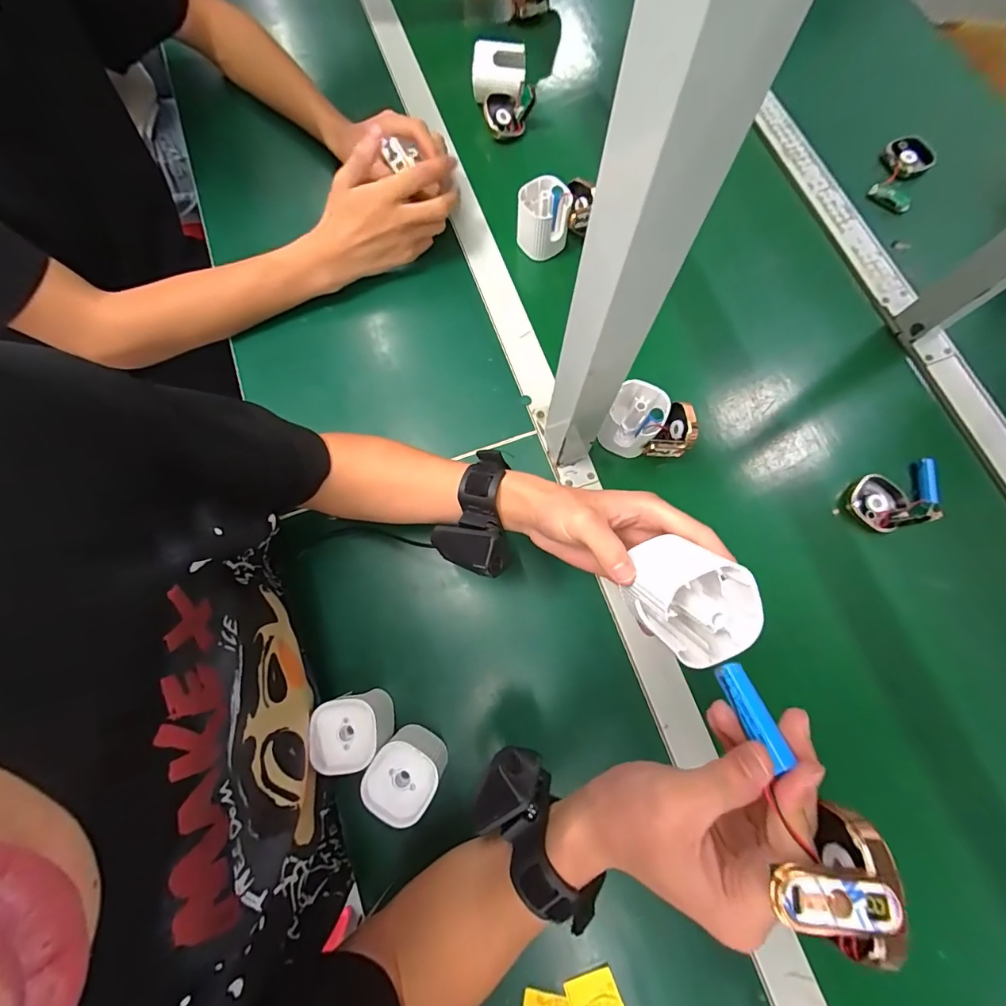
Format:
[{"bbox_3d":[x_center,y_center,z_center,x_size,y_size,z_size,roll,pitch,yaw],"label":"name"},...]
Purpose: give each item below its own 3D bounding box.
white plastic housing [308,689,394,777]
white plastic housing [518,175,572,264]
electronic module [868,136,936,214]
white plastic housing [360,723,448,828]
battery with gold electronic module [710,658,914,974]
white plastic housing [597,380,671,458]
[{"bbox_3d":[-0.130,0.193,0.391,0.057,0.063,0.059,-15,74,-5],"label":"white plastic housing"},{"bbox_3d":[0.048,-0.338,0.540,0.060,0.067,0.053,4,73,1],"label":"white plastic housing"},{"bbox_3d":[0.510,-0.425,0.580,0.060,0.016,0.110,33,76,9],"label":"electronic module"},{"bbox_3d":[-0.080,0.227,0.384,0.053,0.065,0.055,27,75,7],"label":"white plastic housing"},{"bbox_3d":[0.123,0.128,0.198,0.052,0.029,0.110,-14,51,-3],"label":"battery with gold electronic module"},{"bbox_3d":[0.136,-0.087,0.467,0.051,0.057,0.057,27,75,7],"label":"white plastic housing"}]

